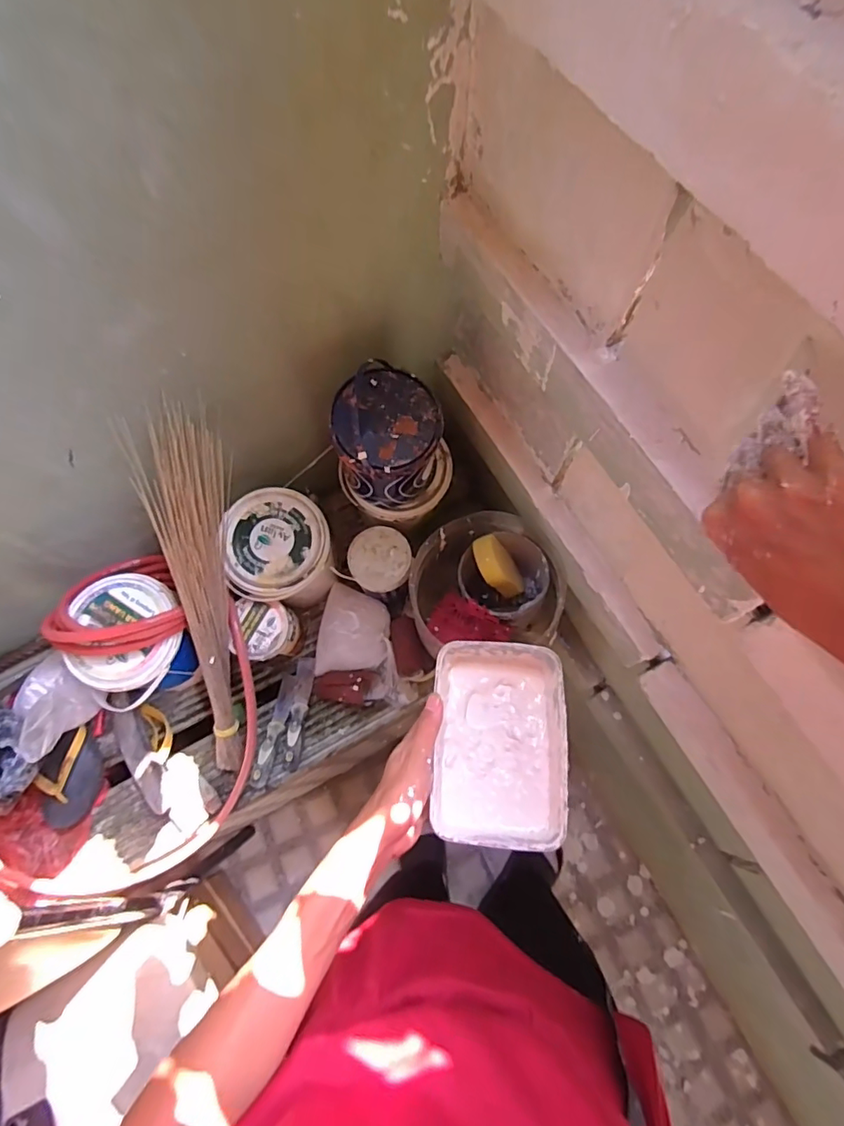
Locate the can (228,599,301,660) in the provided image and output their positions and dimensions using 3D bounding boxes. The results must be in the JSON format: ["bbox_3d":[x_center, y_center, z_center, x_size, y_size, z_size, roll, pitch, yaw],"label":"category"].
[{"bbox_3d":[-0.268,0.121,0.907,0.093,0.080,0.099,3,70,3],"label":"can"}]

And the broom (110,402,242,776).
[{"bbox_3d":[-0.338,0.071,0.815,0.097,0.096,0.615,3,112,3],"label":"broom"}]

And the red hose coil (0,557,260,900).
[{"bbox_3d":[-0.478,0.290,0.851,0.363,0.231,0.550,19,72,9],"label":"red hose coil"}]

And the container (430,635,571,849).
[{"bbox_3d":[0.071,0.163,0.484,0.112,0.042,0.171,2,70,3],"label":"container"}]

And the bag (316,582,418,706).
[{"bbox_3d":[-0.109,0.147,0.968,0.170,0.107,0.201,9,71,5],"label":"bag"}]

